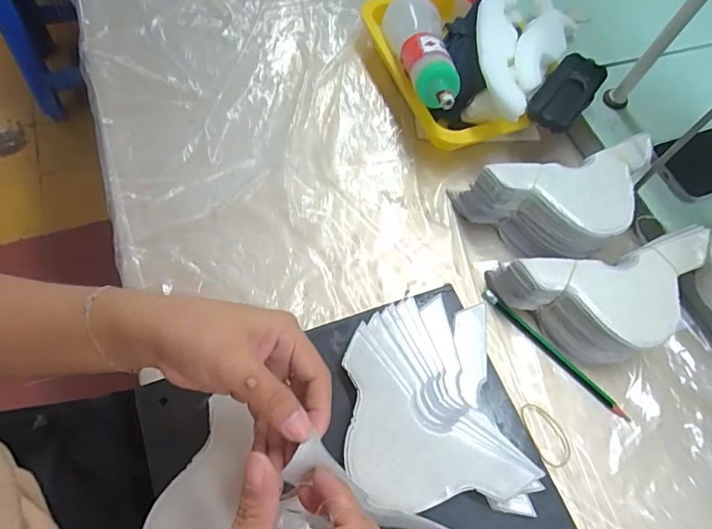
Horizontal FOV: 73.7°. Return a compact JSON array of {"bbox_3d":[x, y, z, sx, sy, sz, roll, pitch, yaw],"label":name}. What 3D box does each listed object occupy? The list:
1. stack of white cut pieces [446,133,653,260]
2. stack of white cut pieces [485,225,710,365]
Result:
[{"bbox_3d":[0.207,-0.058,0.485,0.188,0.075,0.109,-4,64,-5],"label":"stack of white cut pieces"},{"bbox_3d":[0.239,0.033,0.449,0.191,0.064,0.107,-8,64,-6],"label":"stack of white cut pieces"}]

